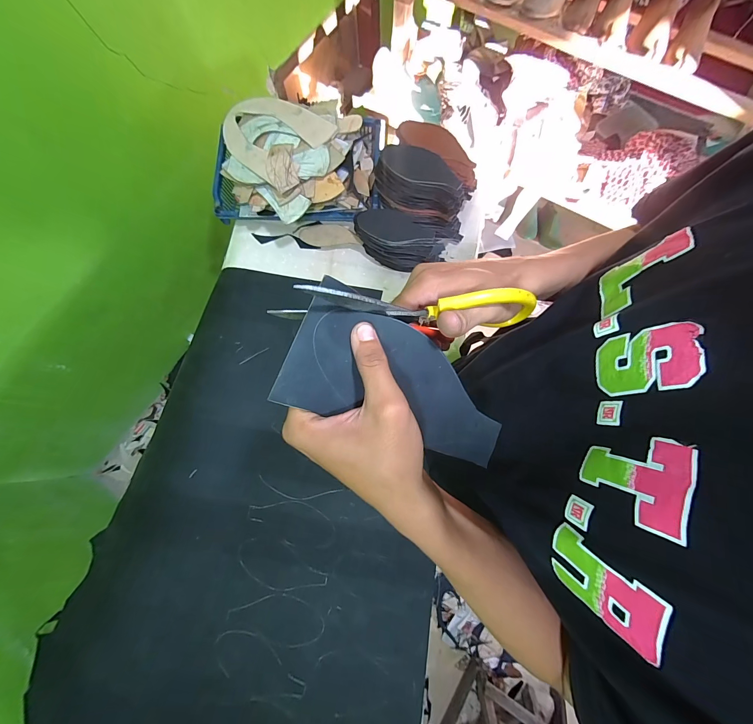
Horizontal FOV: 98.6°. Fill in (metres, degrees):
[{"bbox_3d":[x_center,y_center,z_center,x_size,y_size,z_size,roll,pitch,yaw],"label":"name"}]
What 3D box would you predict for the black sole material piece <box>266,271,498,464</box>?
[{"bbox_3d":[0.026,0.015,0.237,0.178,0.008,0.082,22,82,-22],"label":"black sole material piece"}]

